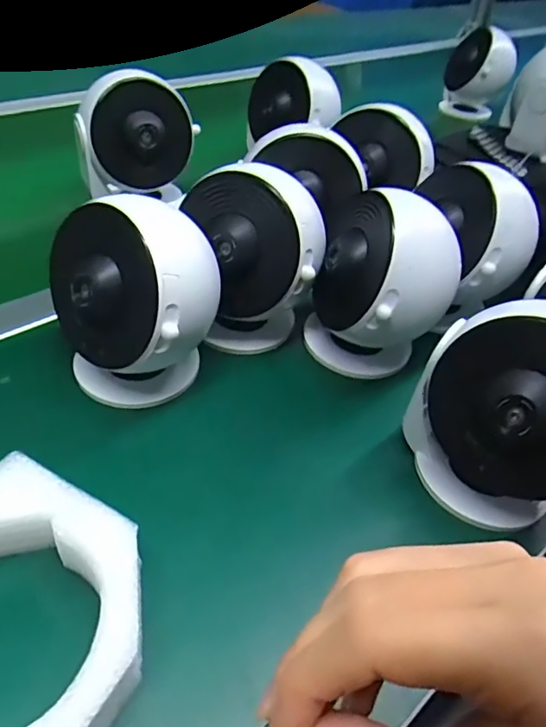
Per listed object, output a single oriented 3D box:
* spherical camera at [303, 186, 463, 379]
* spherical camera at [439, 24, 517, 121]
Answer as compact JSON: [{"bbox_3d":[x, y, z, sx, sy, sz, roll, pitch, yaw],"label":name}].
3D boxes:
[{"bbox_3d":[0.075,-0.056,0.384,0.083,0.117,0.088,4,43,-4],"label":"spherical camera"},{"bbox_3d":[0.323,-0.459,0.849,0.096,0.115,0.085,18,44,11],"label":"spherical camera"}]

